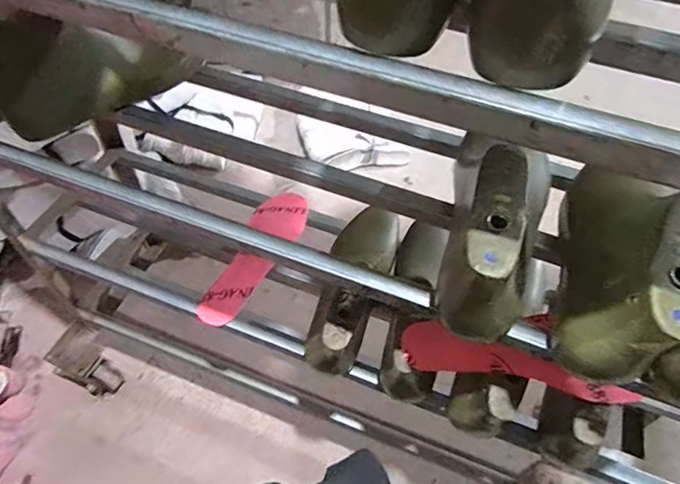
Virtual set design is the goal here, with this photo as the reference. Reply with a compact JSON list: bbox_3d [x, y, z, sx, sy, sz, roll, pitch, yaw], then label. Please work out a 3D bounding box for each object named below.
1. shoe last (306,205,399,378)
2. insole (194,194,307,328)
[{"bbox_3d":[0.020,0.042,0.591,0.089,0.103,0.248,17,54,11],"label":"shoe last"},{"bbox_3d":[-0.116,0.010,0.674,0.072,0.026,0.253,22,55,15],"label":"insole"}]

